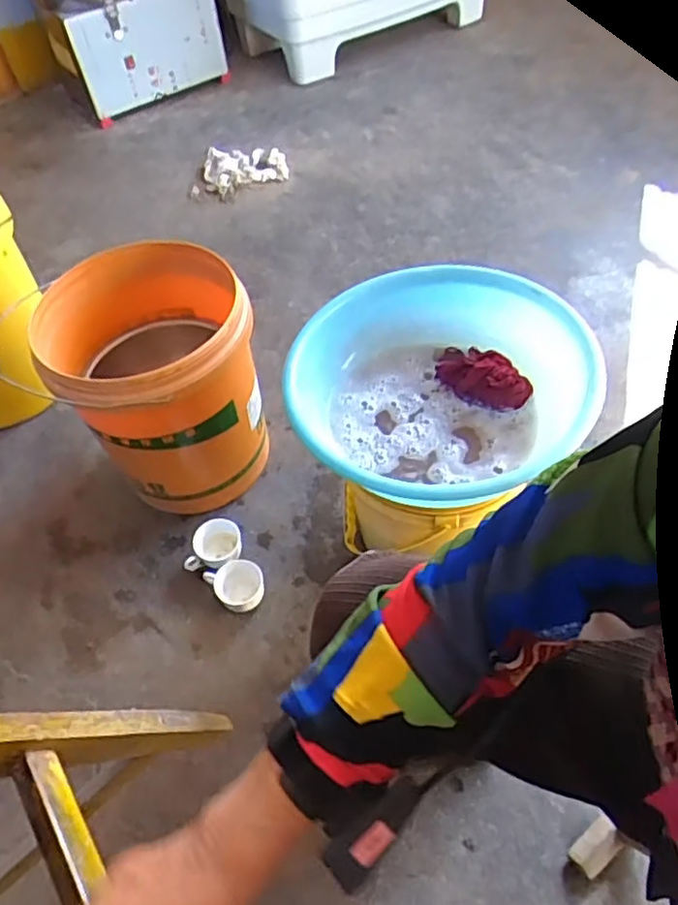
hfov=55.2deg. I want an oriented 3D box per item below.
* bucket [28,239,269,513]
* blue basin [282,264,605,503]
[{"bbox_3d":[-0.265,-0.094,1.021,0.286,0.347,0.282,-3,51,4],"label":"bucket"},{"bbox_3d":[0.128,-0.071,0.787,0.324,0.123,0.328,-8,52,-1],"label":"blue basin"}]

